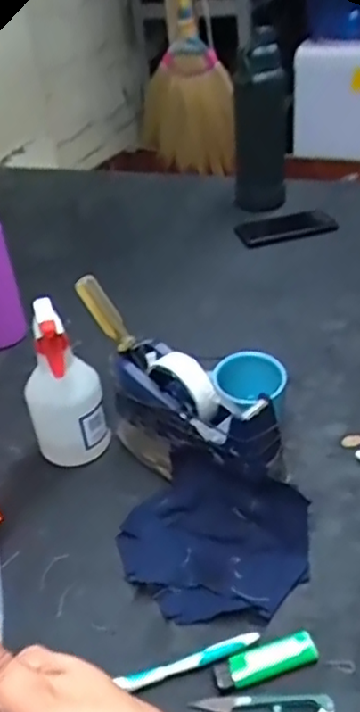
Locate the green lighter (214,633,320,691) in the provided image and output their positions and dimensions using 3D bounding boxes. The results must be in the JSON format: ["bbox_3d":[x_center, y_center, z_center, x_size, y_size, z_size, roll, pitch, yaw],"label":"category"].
[{"bbox_3d":[0.066,0.232,0.497,0.079,0.015,0.024,-12,35,-9],"label":"green lighter"}]

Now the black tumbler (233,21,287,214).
[{"bbox_3d":[0.141,-0.403,1.141,0.093,0.281,0.103,0,35,8],"label":"black tumbler"}]

